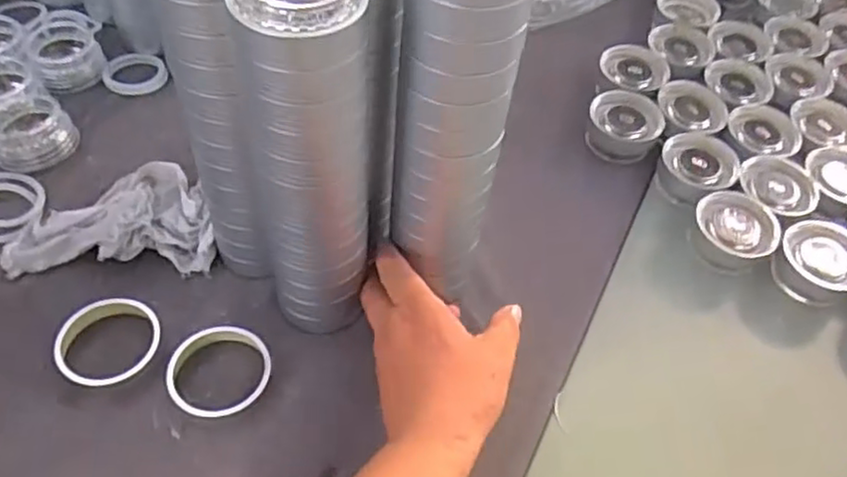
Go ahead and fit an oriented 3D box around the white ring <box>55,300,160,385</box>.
[{"bbox_3d":[-0.215,0.070,0.476,0.065,0.017,0.060,3,52,-4],"label":"white ring"}]

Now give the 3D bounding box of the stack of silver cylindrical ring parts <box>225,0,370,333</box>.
[{"bbox_3d":[-0.065,-0.041,0.401,0.065,0.255,0.080,-2,58,-6],"label":"stack of silver cylindrical ring parts"}]

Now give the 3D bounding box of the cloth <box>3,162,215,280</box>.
[{"bbox_3d":[-0.238,-0.018,0.527,0.148,0.031,0.094,-4,52,-9],"label":"cloth"}]

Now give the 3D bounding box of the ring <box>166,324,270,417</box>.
[{"bbox_3d":[-0.137,0.090,0.472,0.066,0.020,0.069,3,52,-4],"label":"ring"}]

